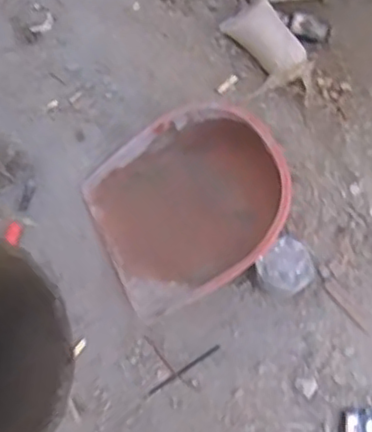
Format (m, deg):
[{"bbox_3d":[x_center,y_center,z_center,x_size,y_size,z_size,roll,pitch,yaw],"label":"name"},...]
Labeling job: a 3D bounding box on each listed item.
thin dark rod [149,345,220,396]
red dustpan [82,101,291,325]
[{"bbox_3d":[-0.003,0.317,1.320,0.169,0.011,0.011,-33,77,-11],"label":"thin dark rod"},{"bbox_3d":[0.010,-0.037,1.319,0.384,0.199,0.392,-24,76,-9],"label":"red dustpan"}]

